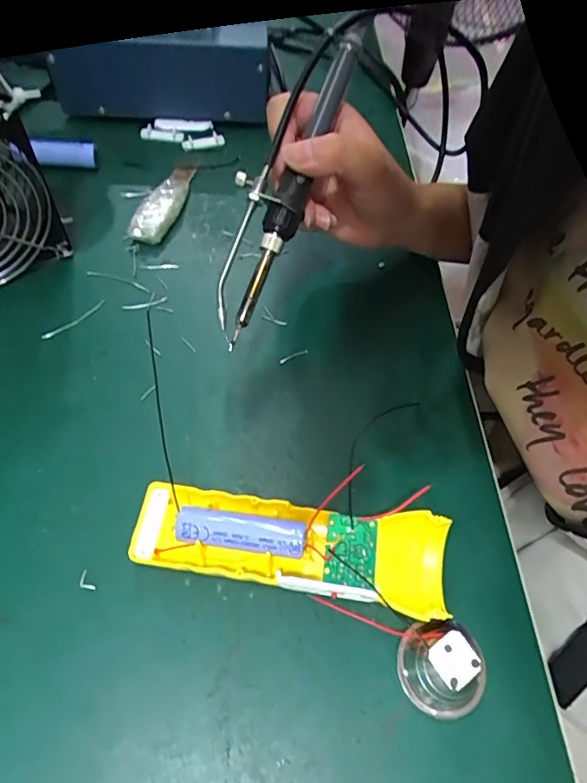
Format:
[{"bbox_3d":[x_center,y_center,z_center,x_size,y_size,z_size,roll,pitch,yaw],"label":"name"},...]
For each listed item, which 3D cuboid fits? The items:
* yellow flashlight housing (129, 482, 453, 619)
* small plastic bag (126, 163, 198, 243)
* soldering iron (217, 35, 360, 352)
[{"bbox_3d":[0.000,0.081,0.274,0.165,0.033,0.047,7,59,0],"label":"yellow flashlight housing"},{"bbox_3d":[-0.102,-0.152,0.414,0.029,0.015,0.091,12,59,3],"label":"small plastic bag"},{"bbox_3d":[-0.009,-0.116,0.290,0.034,0.017,0.181,22,90,9],"label":"soldering iron"}]

